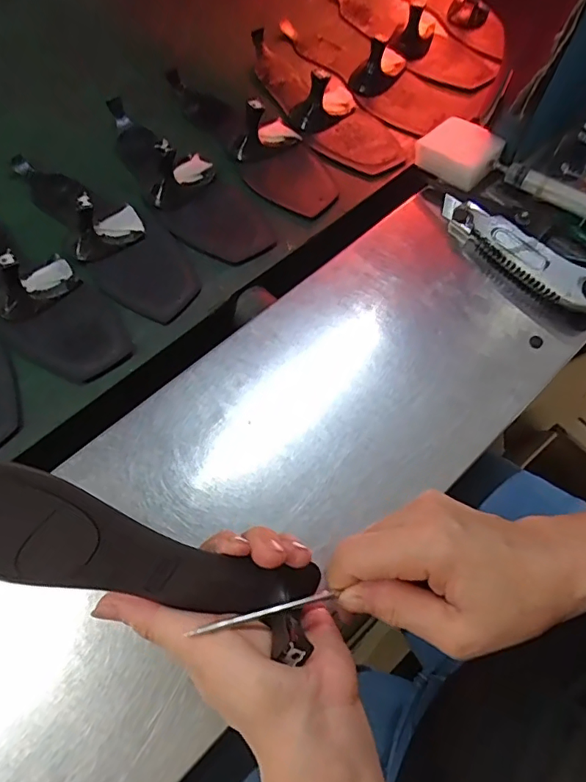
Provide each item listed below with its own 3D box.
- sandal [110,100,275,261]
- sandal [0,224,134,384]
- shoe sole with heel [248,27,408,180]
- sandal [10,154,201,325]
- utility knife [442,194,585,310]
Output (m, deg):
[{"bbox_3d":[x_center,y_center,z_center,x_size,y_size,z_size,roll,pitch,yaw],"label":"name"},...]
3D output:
[{"bbox_3d":[-0.105,-0.209,0.464,0.075,0.045,0.225,-32,70,-16],"label":"sandal"},{"bbox_3d":[-0.228,-0.098,0.413,0.078,0.051,0.229,-39,72,-18],"label":"sandal"},{"bbox_3d":[0.026,-0.308,0.514,0.078,0.043,0.225,-33,70,-15],"label":"shoe sole with heel"},{"bbox_3d":[-0.169,-0.158,0.437,0.075,0.047,0.229,-38,71,-17],"label":"sandal"},{"bbox_3d":[0.191,-0.118,0.417,0.034,0.027,0.158,-42,73,-18],"label":"utility knife"}]

